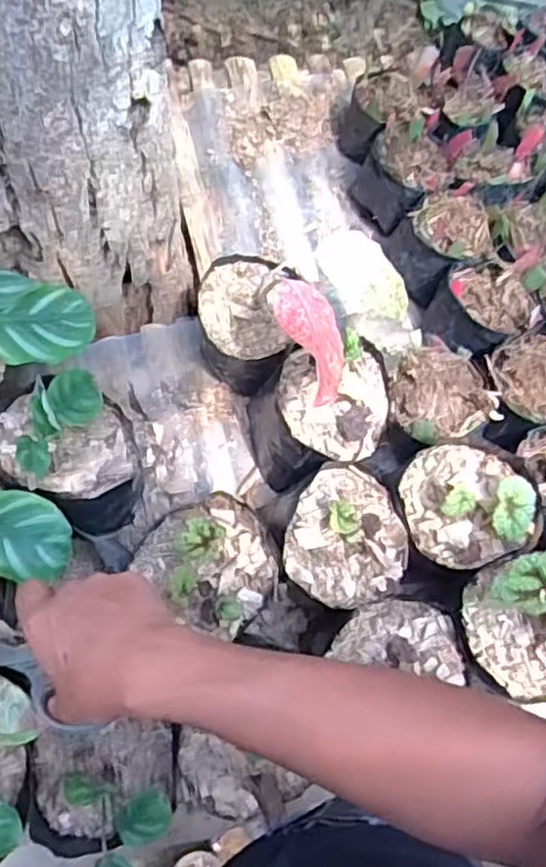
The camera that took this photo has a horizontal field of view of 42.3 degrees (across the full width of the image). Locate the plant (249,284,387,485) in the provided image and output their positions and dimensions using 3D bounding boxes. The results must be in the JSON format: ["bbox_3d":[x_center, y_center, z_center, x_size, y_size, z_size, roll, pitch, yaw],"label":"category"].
[{"bbox_3d":[0.046,-0.046,0.694,0.133,0.222,0.154,6,62,0],"label":"plant"}]

